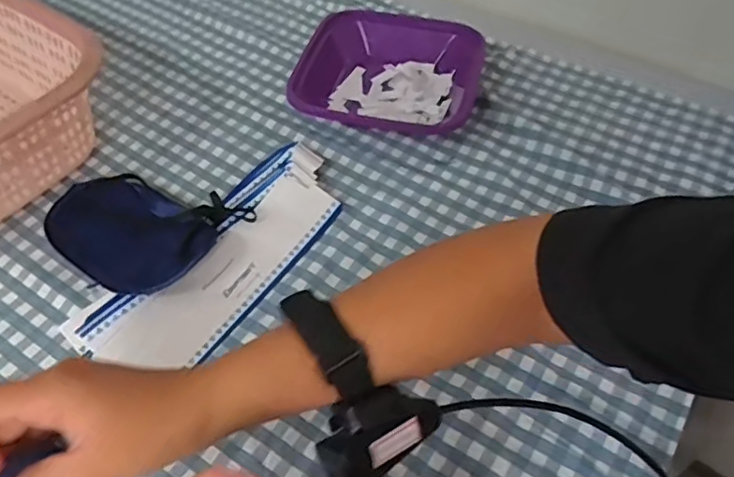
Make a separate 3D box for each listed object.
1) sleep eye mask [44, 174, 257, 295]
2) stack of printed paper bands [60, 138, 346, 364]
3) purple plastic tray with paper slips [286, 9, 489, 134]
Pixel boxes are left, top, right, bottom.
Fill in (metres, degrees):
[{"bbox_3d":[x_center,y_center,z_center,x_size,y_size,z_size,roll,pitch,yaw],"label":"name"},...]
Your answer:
[{"bbox_3d":[-0.199,-0.010,0.520,0.167,0.034,0.108,18,52,14],"label":"sleep eye mask"},{"bbox_3d":[-0.116,0.010,0.511,0.100,0.019,0.254,31,57,23],"label":"stack of printed paper bands"},{"bbox_3d":[0.026,-0.174,0.653,0.180,0.049,0.187,14,51,11],"label":"purple plastic tray with paper slips"}]

